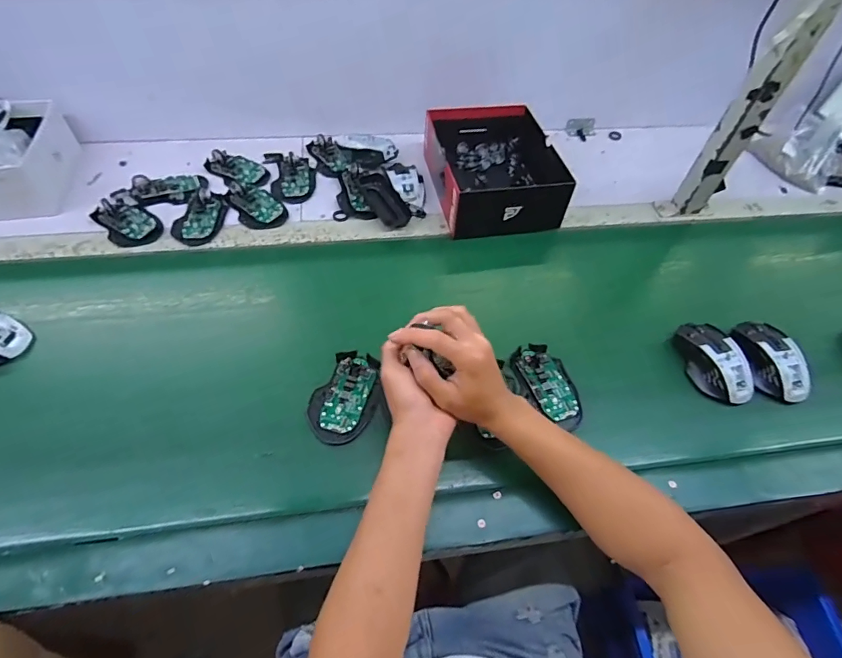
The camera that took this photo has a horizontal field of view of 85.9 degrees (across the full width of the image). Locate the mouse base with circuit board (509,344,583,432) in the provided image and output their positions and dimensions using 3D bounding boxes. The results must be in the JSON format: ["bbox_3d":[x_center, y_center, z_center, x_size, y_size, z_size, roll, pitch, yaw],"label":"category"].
[{"bbox_3d":[0.162,0.069,0.568,0.062,0.016,0.117,-18,58,-15],"label":"mouse base with circuit board"}]

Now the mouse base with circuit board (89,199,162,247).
[{"bbox_3d":[-0.450,-0.164,0.691,0.105,0.021,0.069,31,59,18],"label":"mouse base with circuit board"}]

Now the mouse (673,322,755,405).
[{"bbox_3d":[0.380,0.040,0.586,0.065,0.034,0.113,-13,56,-12],"label":"mouse"}]

